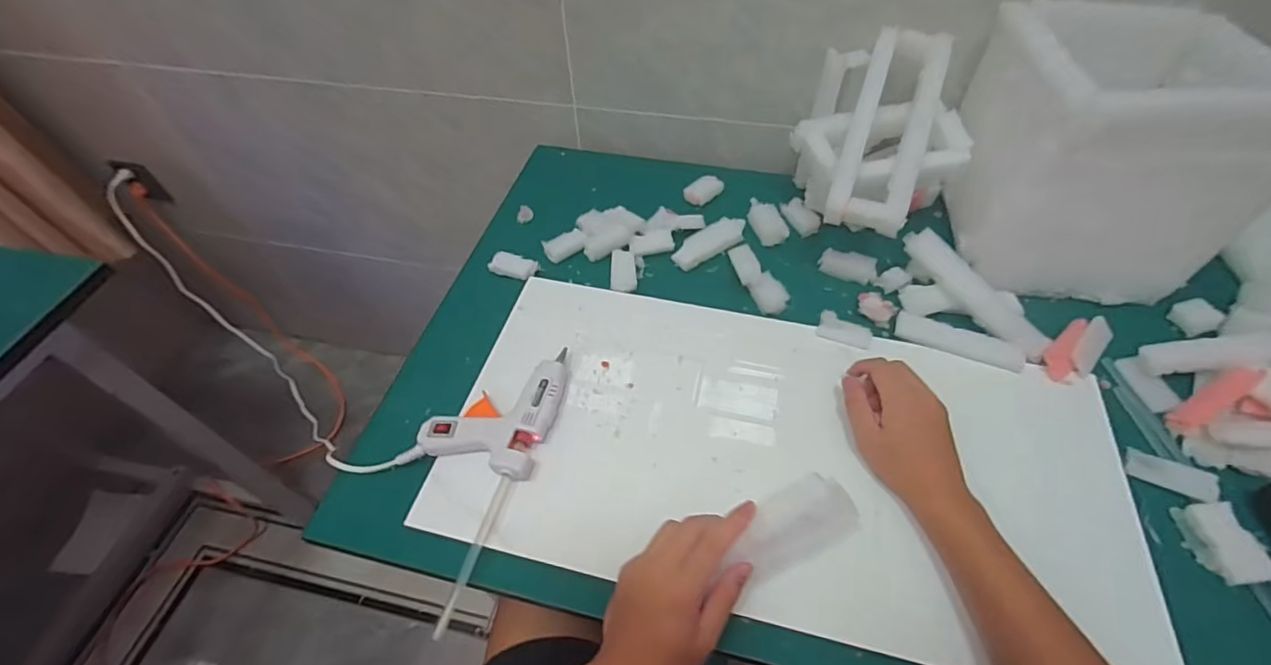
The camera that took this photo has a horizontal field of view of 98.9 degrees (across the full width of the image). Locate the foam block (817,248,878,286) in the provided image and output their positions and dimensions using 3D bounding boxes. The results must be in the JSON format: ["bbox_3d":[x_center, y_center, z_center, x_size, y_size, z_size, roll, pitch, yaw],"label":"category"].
[{"bbox_3d":[0.251,-0.079,0.641,0.063,0.024,0.025,25,57,19],"label":"foam block"}]

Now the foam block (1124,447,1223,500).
[{"bbox_3d":[0.472,0.125,0.480,0.060,0.009,0.027,22,55,34],"label":"foam block"}]

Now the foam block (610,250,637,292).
[{"bbox_3d":[-0.014,-0.072,0.644,0.030,0.010,0.060,-2,53,0],"label":"foam block"}]

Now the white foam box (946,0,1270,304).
[{"bbox_3d":[0.484,-0.191,0.580,0.231,0.223,0.204,7,53,7],"label":"white foam box"}]

